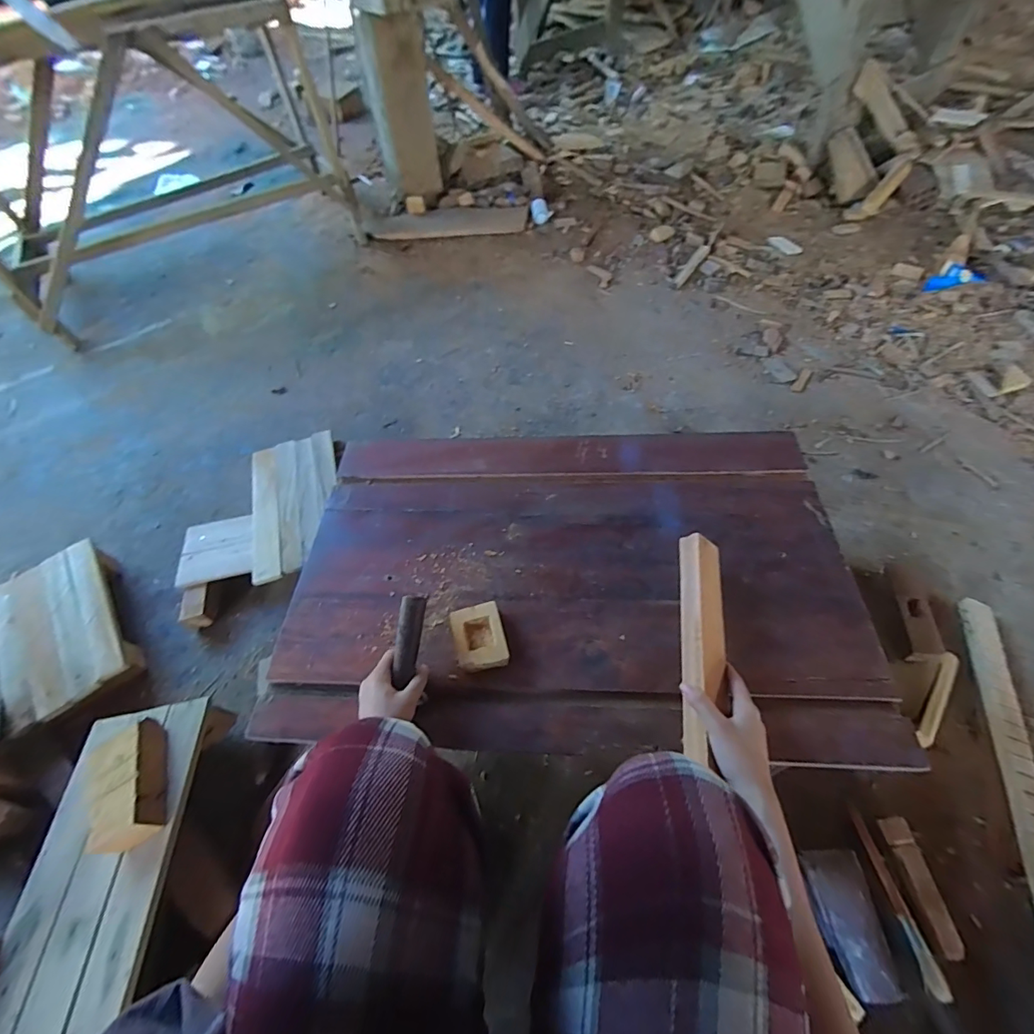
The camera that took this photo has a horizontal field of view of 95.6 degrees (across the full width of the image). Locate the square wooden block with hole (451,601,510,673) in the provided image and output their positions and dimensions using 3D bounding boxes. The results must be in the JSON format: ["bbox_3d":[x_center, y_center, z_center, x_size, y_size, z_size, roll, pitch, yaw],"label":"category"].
[{"bbox_3d":[-0.049,0.163,0.626,0.065,0.032,0.084,-14,56,-6],"label":"square wooden block with hole"}]

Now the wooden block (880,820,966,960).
[{"bbox_3d":[0.495,0.449,0.574,0.031,0.022,0.135,-4,56,1],"label":"wooden block"}]

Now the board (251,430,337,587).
[{"bbox_3d":[-0.443,-0.033,0.937,0.168,0.028,0.310,-16,56,-7],"label":"board"}]

